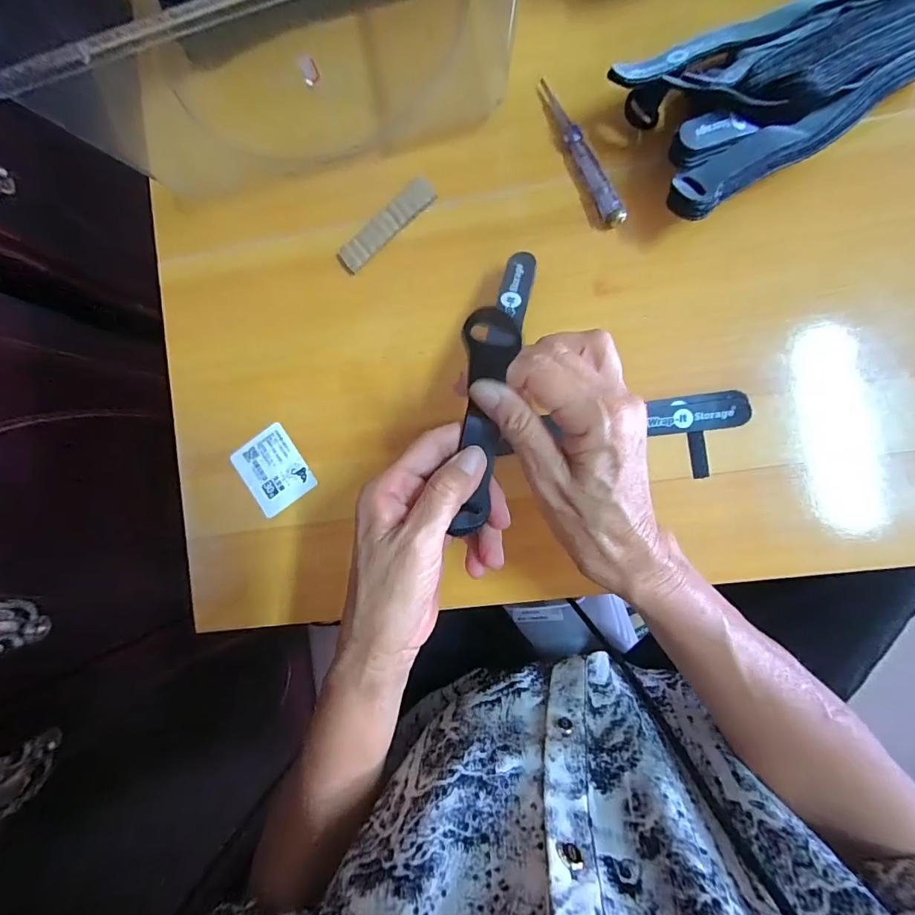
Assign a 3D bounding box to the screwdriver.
[{"bbox_3d":[0.088,-0.218,0.322,0.013,0.010,0.120,-25,87,6],"label":"screwdriver"}]

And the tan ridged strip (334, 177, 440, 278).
[{"bbox_3d":[-0.054,-0.175,0.343,0.087,0.005,0.023,-40,85,5],"label":"tan ridged strip"}]

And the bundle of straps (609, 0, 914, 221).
[{"bbox_3d":[0.242,-0.260,0.284,0.275,0.049,0.102,-29,87,6],"label":"bundle of straps"}]

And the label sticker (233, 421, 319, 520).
[{"bbox_3d":[-0.144,0.010,0.354,0.049,0.004,0.061,-35,86,6],"label":"label sticker"}]

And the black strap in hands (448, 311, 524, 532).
[{"bbox_3d":[0.013,-0.017,0.228,0.028,0.033,0.110,6,109,6],"label":"black strap in hands"}]

